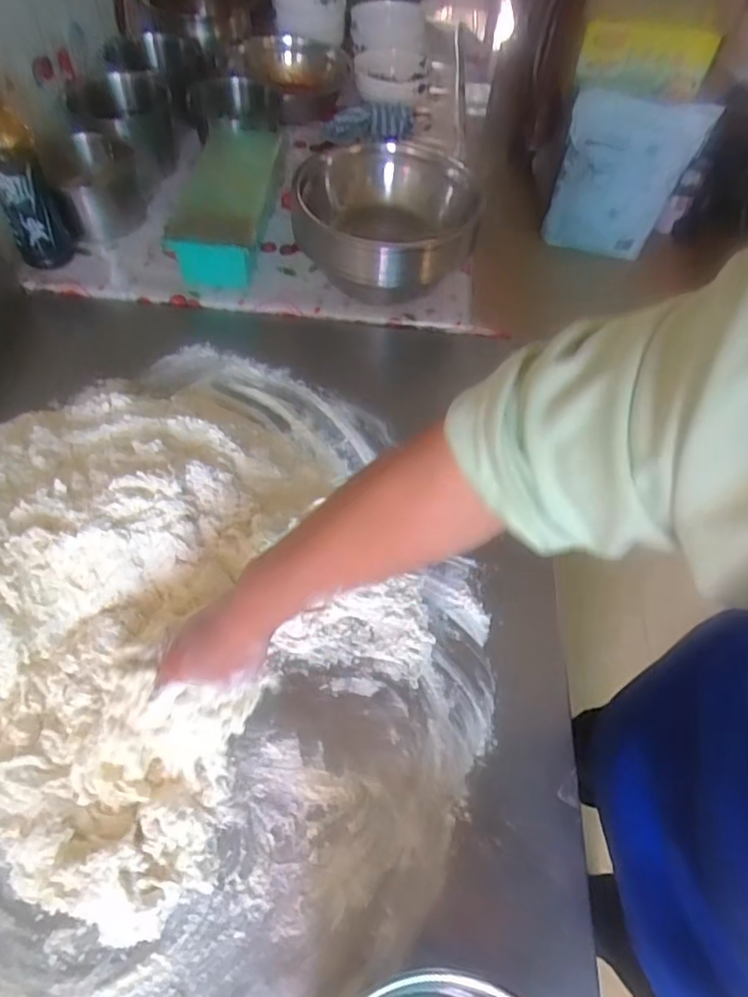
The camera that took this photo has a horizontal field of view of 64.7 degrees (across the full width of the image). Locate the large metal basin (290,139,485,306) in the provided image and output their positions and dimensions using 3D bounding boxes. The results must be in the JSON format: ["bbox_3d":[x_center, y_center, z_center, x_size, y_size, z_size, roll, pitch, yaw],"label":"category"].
[{"bbox_3d":[0.019,-0.365,0.801,0.229,0.130,0.237,2,57,-3],"label":"large metal basin"}]

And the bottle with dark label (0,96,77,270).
[{"bbox_3d":[-0.446,-0.402,0.752,0.067,0.218,0.072,-15,59,-13],"label":"bottle with dark label"}]

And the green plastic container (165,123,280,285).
[{"bbox_3d":[-0.202,-0.434,0.853,0.105,0.079,0.317,5,57,-1],"label":"green plastic container"}]

